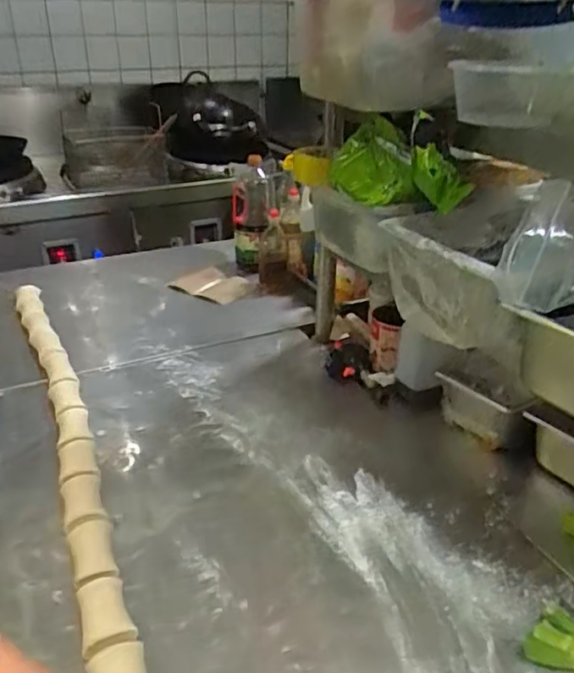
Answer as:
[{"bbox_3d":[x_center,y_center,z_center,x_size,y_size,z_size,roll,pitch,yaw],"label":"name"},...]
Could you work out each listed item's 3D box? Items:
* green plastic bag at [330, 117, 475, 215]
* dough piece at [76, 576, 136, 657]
[{"bbox_3d":[0.156,-0.242,0.852,0.079,0.109,0.224,-13,31,-24],"label":"green plastic bag"},{"bbox_3d":[-0.196,0.302,0.648,0.050,0.030,0.078,-13,32,-22],"label":"dough piece"}]

